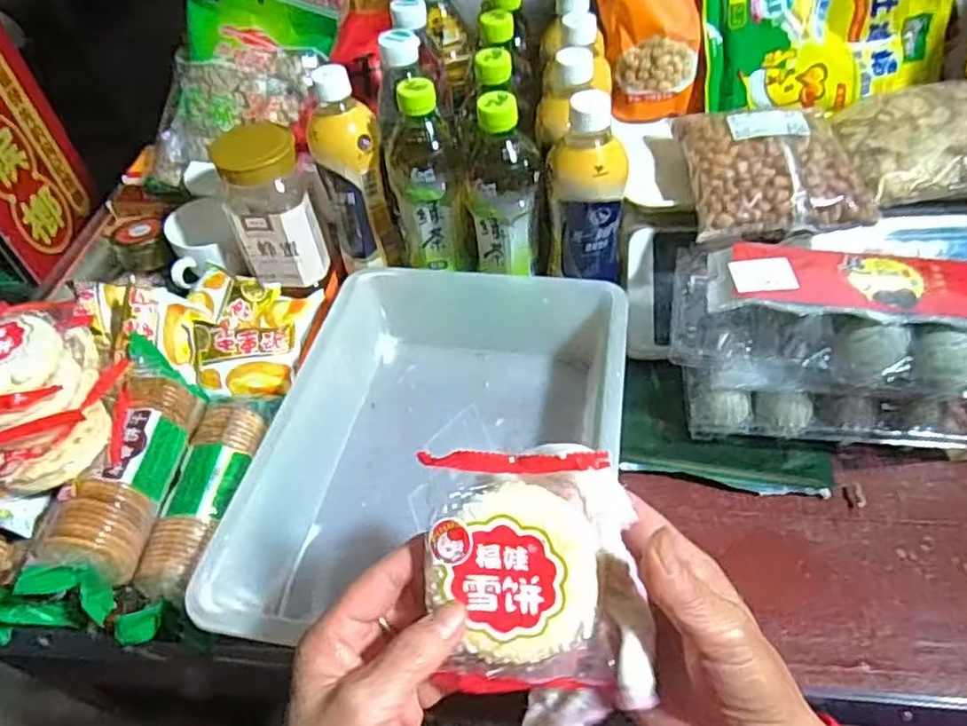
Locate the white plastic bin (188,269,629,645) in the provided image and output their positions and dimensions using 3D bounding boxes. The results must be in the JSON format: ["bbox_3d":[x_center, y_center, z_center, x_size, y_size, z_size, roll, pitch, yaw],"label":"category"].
[{"bbox_3d":[-0.026,0.060,0.506,0.240,0.081,0.328,6,50,9],"label":"white plastic bin"}]

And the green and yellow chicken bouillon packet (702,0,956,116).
[{"bbox_3d":[0.306,-0.297,0.596,0.209,0.130,0.040,2,13,4],"label":"green and yellow chicken bouillon packet"}]

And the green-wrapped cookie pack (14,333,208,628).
[{"bbox_3d":[-0.250,0.070,0.469,0.061,0.055,0.201,2,50,6],"label":"green-wrapped cookie pack"}]

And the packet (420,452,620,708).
[{"bbox_3d":[0.015,0.092,0.289,0.076,0.021,0.104,-2,88,6],"label":"packet"}]

